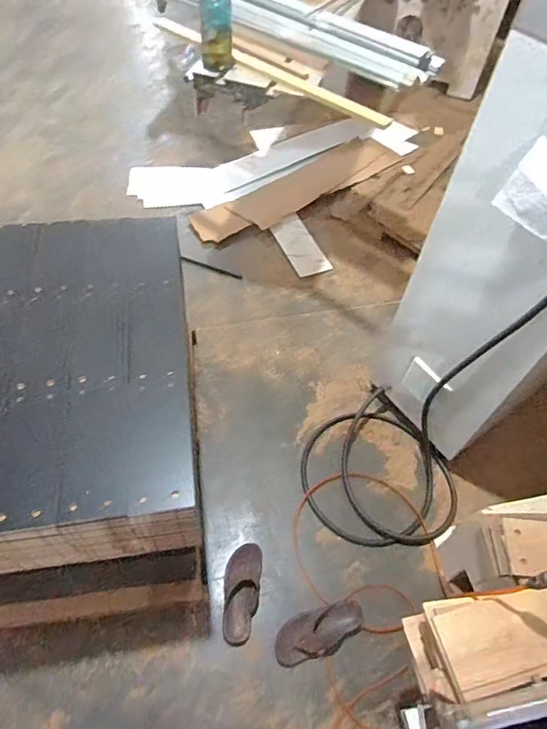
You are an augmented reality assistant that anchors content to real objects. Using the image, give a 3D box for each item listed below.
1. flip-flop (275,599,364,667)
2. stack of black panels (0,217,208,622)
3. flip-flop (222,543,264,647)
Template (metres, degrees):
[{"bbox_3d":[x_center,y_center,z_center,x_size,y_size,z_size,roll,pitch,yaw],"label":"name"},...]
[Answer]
[{"bbox_3d":[0.130,0.734,1.322,0.254,0.041,0.109,-12,56,-13],"label":"flip-flop"},{"bbox_3d":[-0.693,0.146,1.345,0.943,0.607,0.914,-3,55,-7],"label":"stack of black panels"},{"bbox_3d":[-0.091,0.644,1.371,0.100,0.040,0.261,7,54,0],"label":"flip-flop"}]

